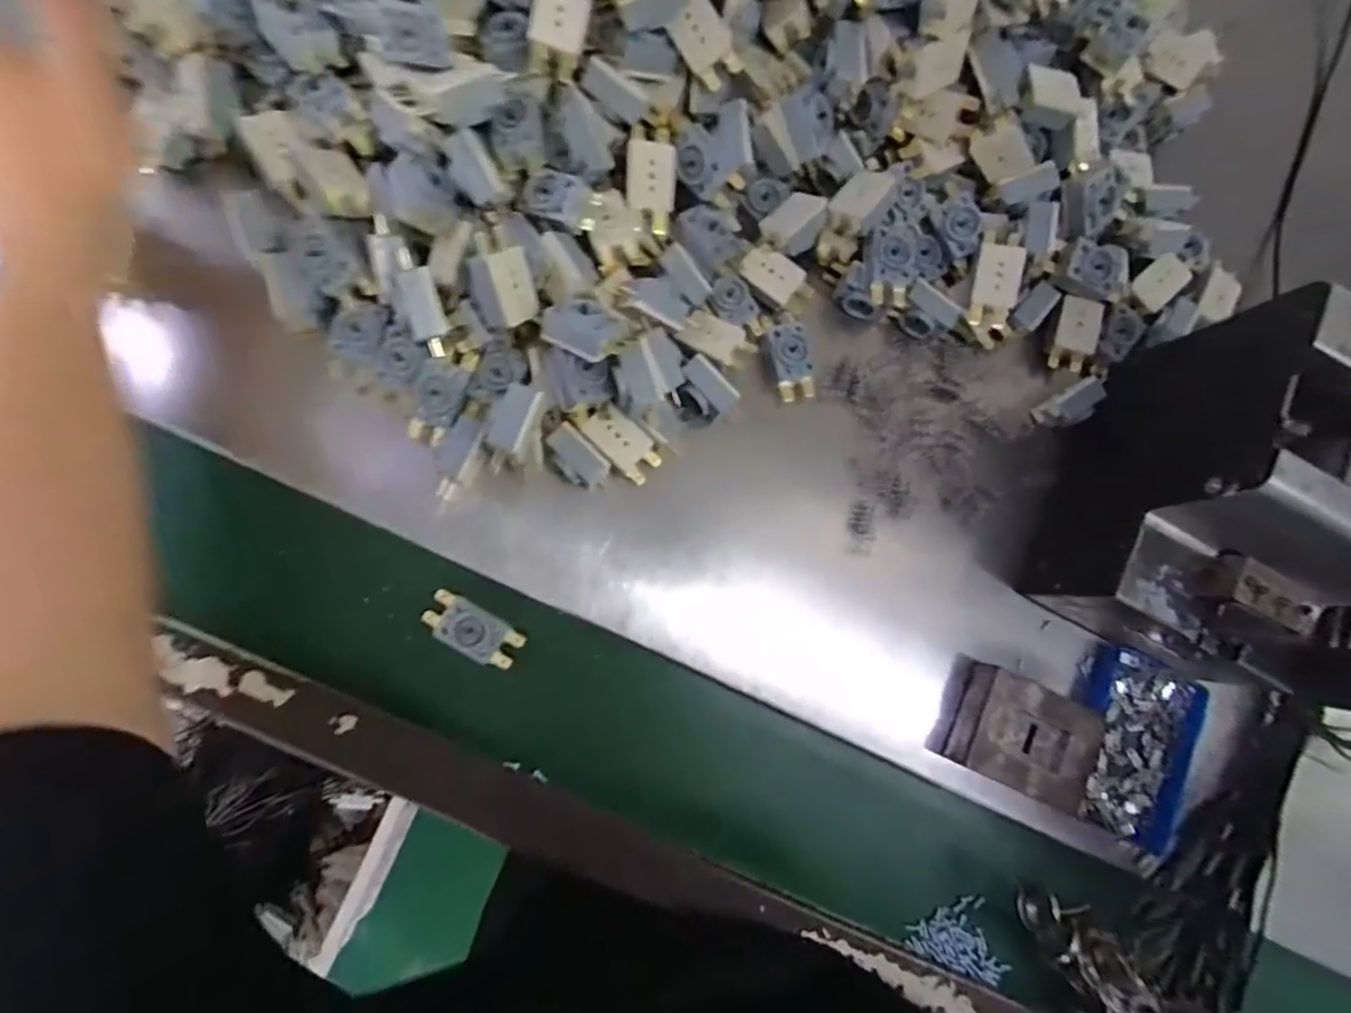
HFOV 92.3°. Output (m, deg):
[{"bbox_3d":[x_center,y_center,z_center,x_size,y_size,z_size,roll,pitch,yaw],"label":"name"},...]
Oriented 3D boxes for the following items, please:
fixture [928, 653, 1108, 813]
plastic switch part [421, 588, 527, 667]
[{"bbox_3d":[0.217,0.143,0.411,0.087,0.043,0.063,25,83,-4],"label":"fixture"},{"bbox_3d":[-0.121,0.073,0.388,0.060,0.016,0.027,30,83,-3],"label":"plastic switch part"}]

